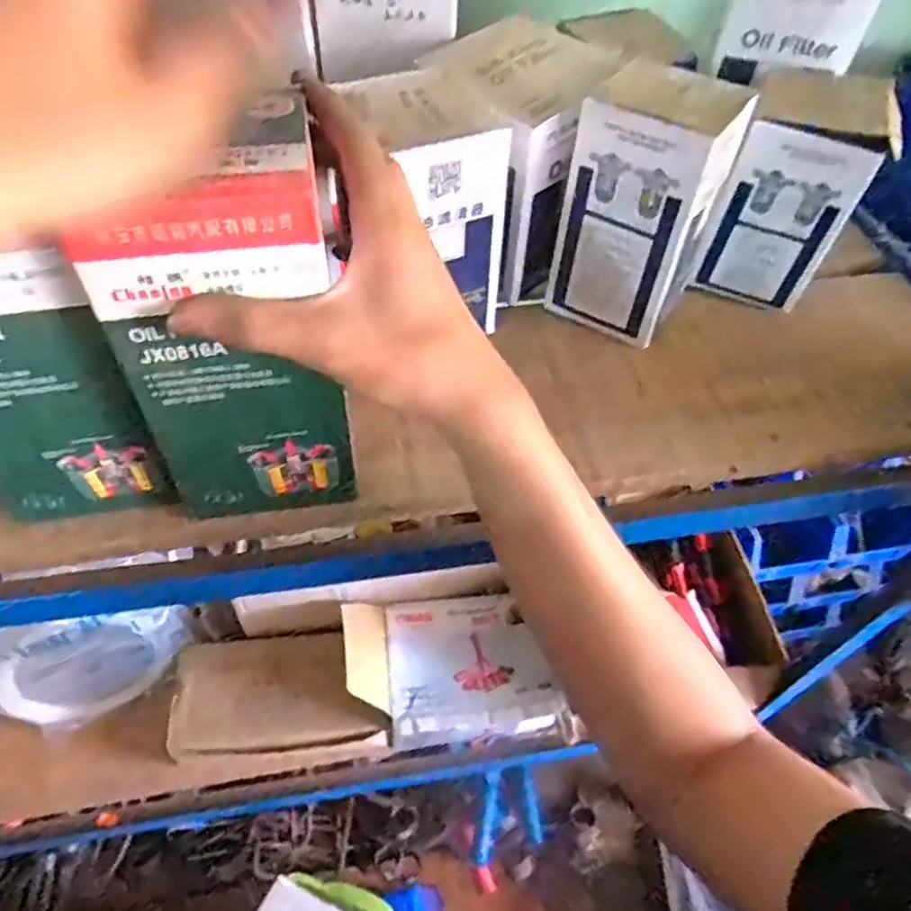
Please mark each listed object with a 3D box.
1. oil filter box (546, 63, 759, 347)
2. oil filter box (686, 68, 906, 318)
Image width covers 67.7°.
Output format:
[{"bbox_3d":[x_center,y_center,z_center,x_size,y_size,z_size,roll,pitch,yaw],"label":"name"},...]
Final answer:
[{"bbox_3d":[0.131,-0.178,0.474,0.091,0.151,0.097,27,55,18],"label":"oil filter box"},{"bbox_3d":[0.248,-0.195,0.507,0.089,0.141,0.108,22,53,15],"label":"oil filter box"}]

